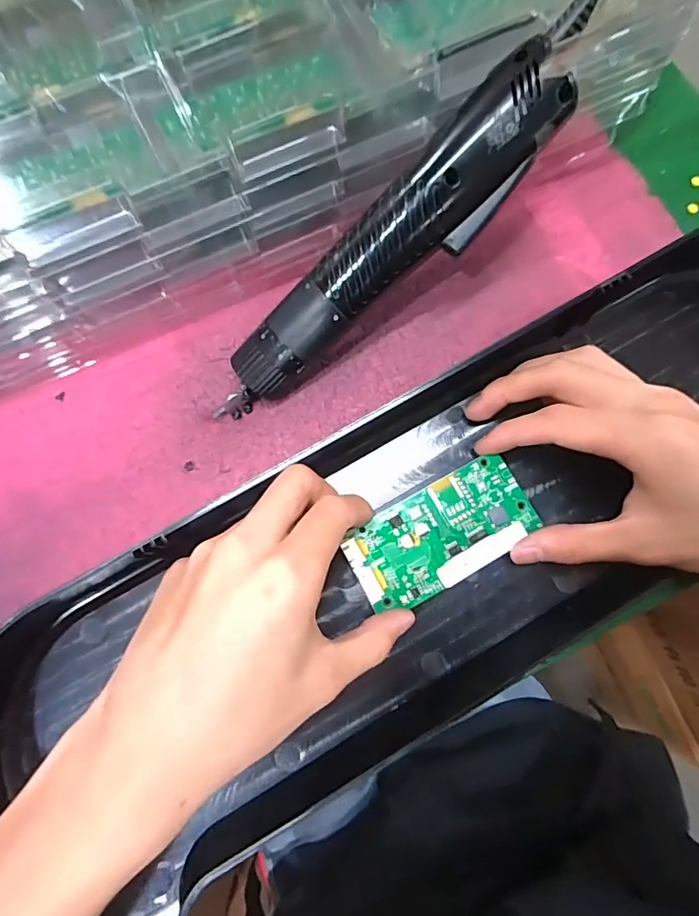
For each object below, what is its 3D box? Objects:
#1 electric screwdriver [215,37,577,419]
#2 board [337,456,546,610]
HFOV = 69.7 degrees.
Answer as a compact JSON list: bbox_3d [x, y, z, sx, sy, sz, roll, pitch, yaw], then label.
[{"bbox_3d":[0.009,-0.093,0.244,0.211,0.028,0.035,-40,73,20],"label":"electric screwdriver"},{"bbox_3d":[0.046,0.038,0.251,0.094,0.010,0.048,-27,73,-6],"label":"board"}]

